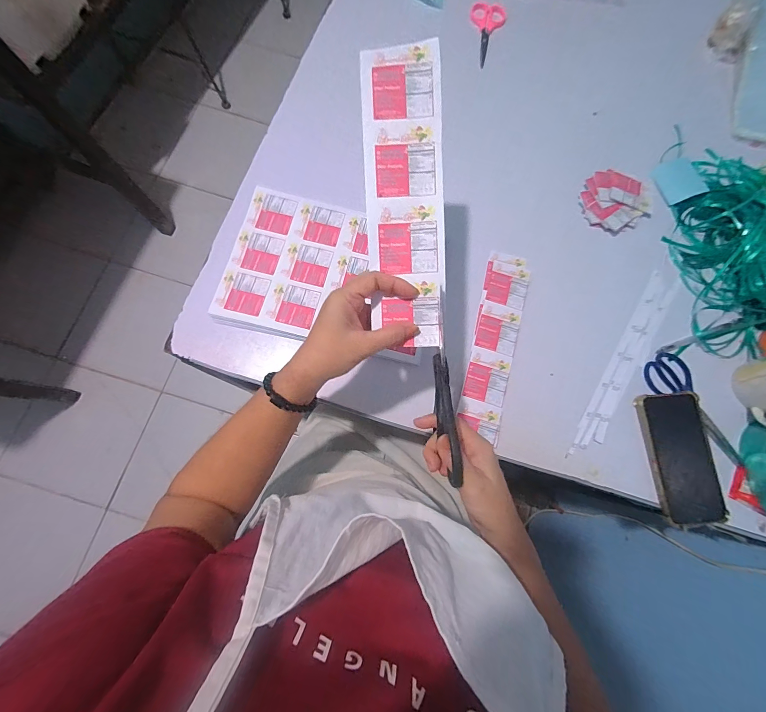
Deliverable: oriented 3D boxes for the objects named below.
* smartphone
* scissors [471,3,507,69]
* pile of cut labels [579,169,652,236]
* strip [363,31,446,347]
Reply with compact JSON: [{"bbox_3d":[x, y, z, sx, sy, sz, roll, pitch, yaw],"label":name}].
[{"bbox_3d":[0.394,0.135,0.437,0.082,0.010,0.167,-3,78,-2],"label":"smartphone"},{"bbox_3d":[0.184,-0.588,0.601,0.062,0.012,0.133,16,77,2],"label":"scissors"},{"bbox_3d":[0.369,-0.249,0.528,0.108,0.013,0.103,0,77,-2],"label":"pile of cut labels"},{"bbox_3d":[0.023,-0.153,0.325,0.072,0.005,0.283,-2,94,3],"label":"strip"}]

